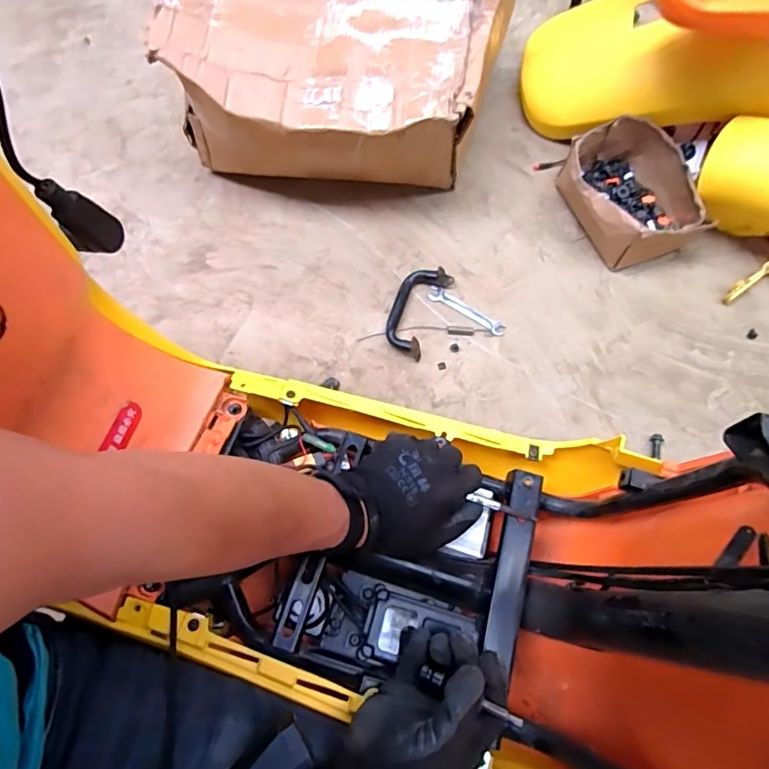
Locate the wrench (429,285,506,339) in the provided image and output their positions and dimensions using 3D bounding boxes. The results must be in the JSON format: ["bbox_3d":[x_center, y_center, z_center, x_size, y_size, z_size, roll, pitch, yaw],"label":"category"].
[{"bbox_3d":[0.129,-0.115,0.770,0.129,0.005,0.024,31,76,10],"label":"wrench"}]

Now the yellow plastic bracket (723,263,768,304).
[{"bbox_3d":[0.578,-0.158,0.755,0.106,0.014,0.059,-4,94,-3],"label":"yellow plastic bracket"}]

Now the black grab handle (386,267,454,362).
[{"bbox_3d":[0.048,-0.120,0.761,0.072,0.034,0.150,24,75,8],"label":"black grab handle"}]

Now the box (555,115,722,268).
[{"bbox_3d":[0.375,-0.290,0.769,0.177,0.093,0.213,-18,74,-4],"label":"box"}]

